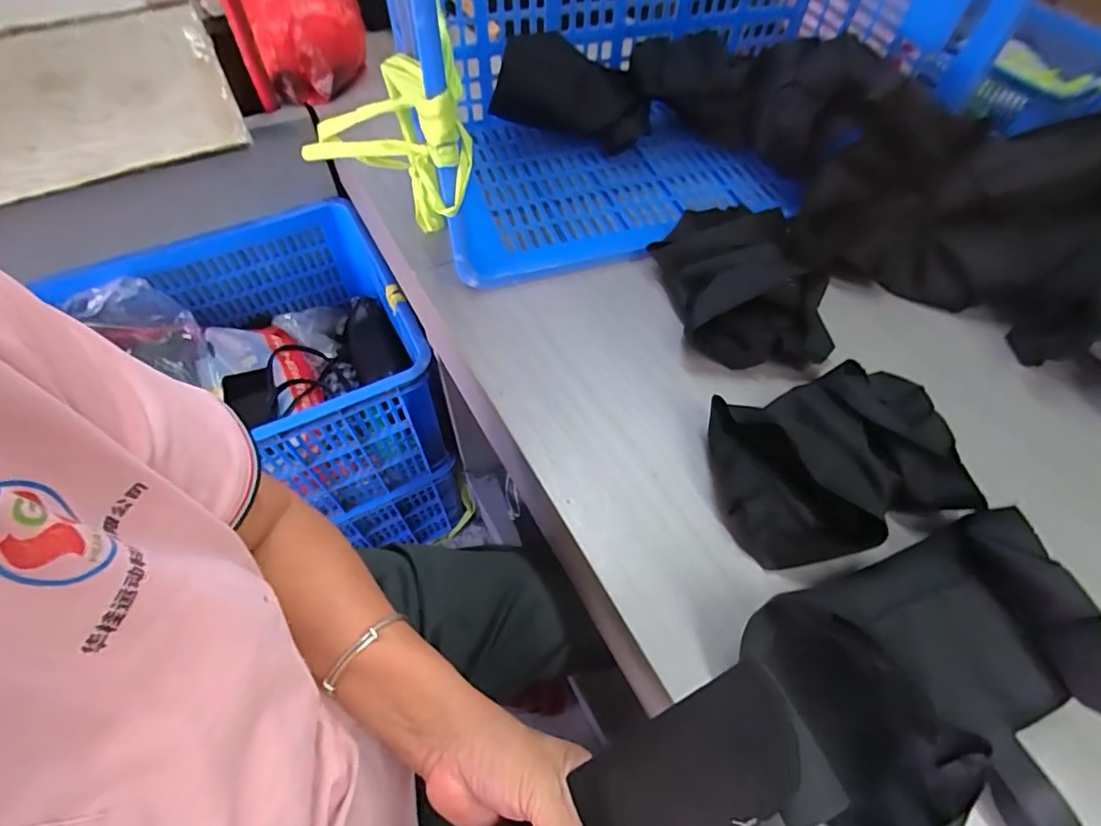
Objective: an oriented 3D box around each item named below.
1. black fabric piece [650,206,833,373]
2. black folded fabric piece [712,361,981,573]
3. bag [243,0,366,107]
[{"bbox_3d":[0.210,-0.137,0.568,0.156,0.062,0.191,-9,59,-8],"label":"black fabric piece"},{"bbox_3d":[0.248,0.041,0.453,0.209,0.054,0.148,-15,60,-11],"label":"black folded fabric piece"},{"bbox_3d":[-0.362,-0.575,0.779,0.161,0.118,0.185,-19,61,-13],"label":"bag"}]

